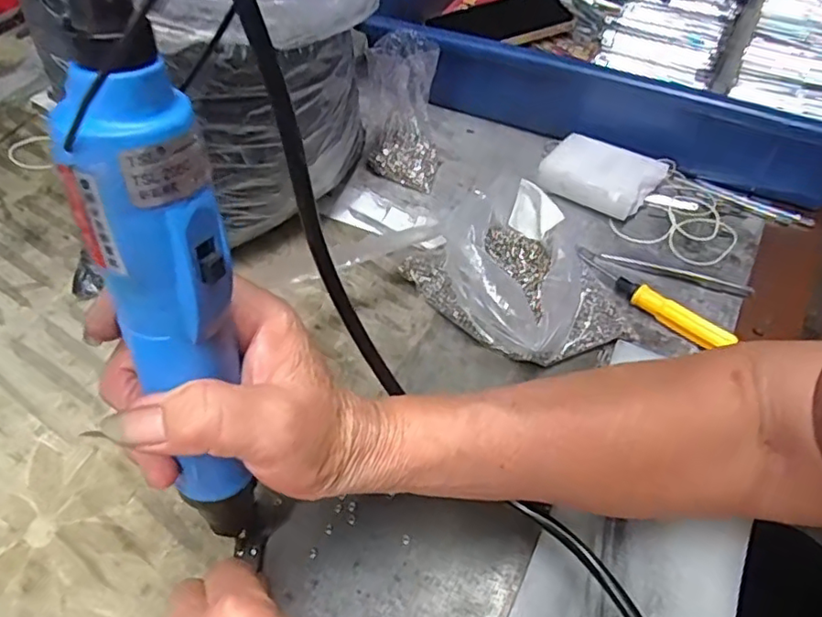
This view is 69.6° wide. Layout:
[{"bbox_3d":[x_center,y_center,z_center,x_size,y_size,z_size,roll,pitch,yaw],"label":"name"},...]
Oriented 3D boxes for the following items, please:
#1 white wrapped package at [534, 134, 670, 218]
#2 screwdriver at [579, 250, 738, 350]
[{"bbox_3d":[0.151,-0.109,0.479,0.084,0.027,0.061,33,58,23],"label":"white wrapped package"},{"bbox_3d":[0.162,-0.010,0.403,0.015,0.014,0.117,-35,59,-25],"label":"screwdriver"}]

